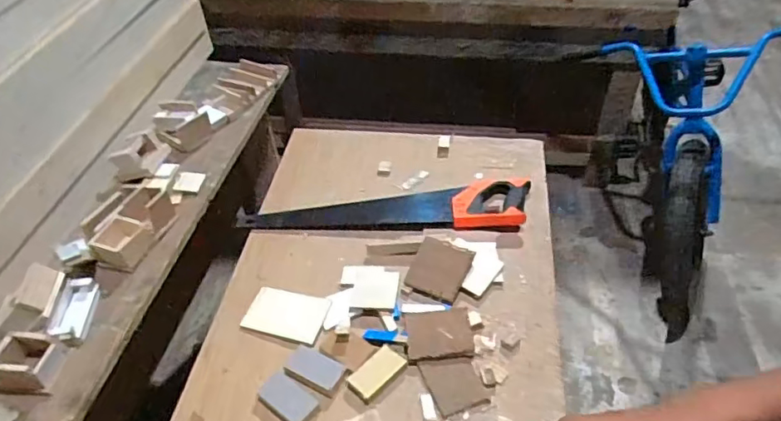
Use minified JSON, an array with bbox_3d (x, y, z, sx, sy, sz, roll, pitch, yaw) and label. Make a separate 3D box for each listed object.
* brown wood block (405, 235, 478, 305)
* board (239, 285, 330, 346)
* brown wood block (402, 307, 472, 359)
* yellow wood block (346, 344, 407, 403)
[{"bbox_3d":[0.074,0.089,0.864,0.091,0.016,0.092,18,66,29],"label":"brown wood block"},{"bbox_3d":[-0.158,0.156,0.837,0.121,0.009,0.074,10,56,14],"label":"board"},{"bbox_3d":[0.068,0.174,0.790,0.093,0.017,0.075,-6,46,-1],"label":"brown wood block"},{"bbox_3d":[-0.019,0.220,0.753,0.078,0.012,0.042,-34,53,-26],"label":"yellow wood block"}]

